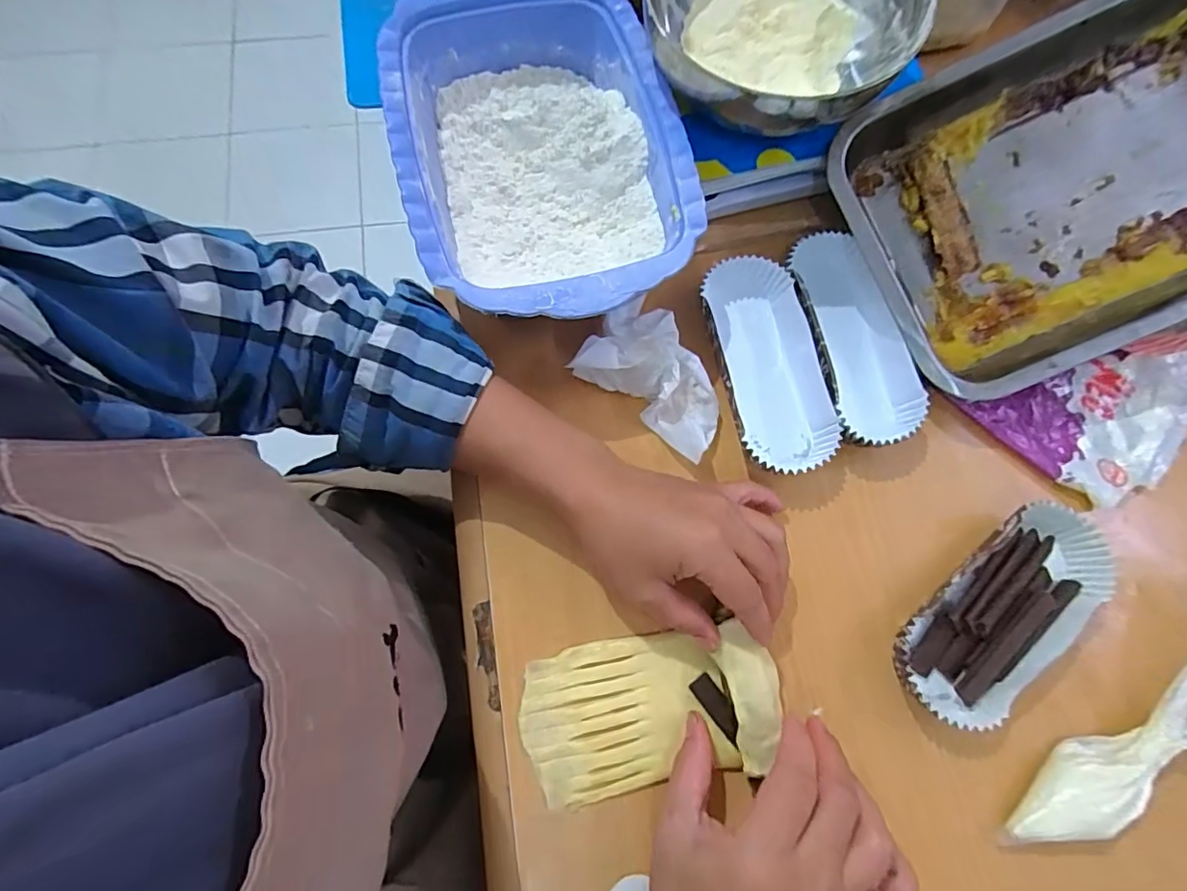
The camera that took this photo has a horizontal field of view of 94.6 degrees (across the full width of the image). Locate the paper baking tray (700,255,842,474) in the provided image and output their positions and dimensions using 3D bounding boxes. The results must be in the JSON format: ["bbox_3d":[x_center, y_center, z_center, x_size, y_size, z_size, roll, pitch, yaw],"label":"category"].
[{"bbox_3d":[0.115,-0.053,0.361,0.061,0.024,0.146,-10,73,-5],"label":"paper baking tray"}]

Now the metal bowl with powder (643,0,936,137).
[{"bbox_3d":[0.118,-0.273,0.350,0.155,0.063,0.168,1,72,-2],"label":"metal bowl with powder"}]

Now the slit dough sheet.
[{"bbox_3d":[0.030,0.146,0.300,0.136,0.031,0.077,-12,73,-6],"label":"slit dough sheet"}]

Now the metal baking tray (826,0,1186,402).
[{"bbox_3d":[0.328,-0.173,0.355,0.304,0.043,0.203,-23,87,4],"label":"metal baking tray"}]

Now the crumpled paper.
[{"bbox_3d":[0.042,-0.044,0.348,0.098,0.038,0.064,33,74,8],"label":"crumpled paper"}]

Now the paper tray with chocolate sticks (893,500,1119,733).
[{"bbox_3d":[0.244,0.096,0.326,0.145,0.025,0.063,-36,77,-12],"label":"paper tray with chocolate sticks"}]

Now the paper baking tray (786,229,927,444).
[{"bbox_3d":[0.172,-0.071,0.370,0.062,0.031,0.147,-11,73,-6],"label":"paper baking tray"}]

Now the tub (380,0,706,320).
[{"bbox_3d":[-0.038,-0.192,0.370,0.176,0.064,0.270,-14,73,-7],"label":"tub"}]

